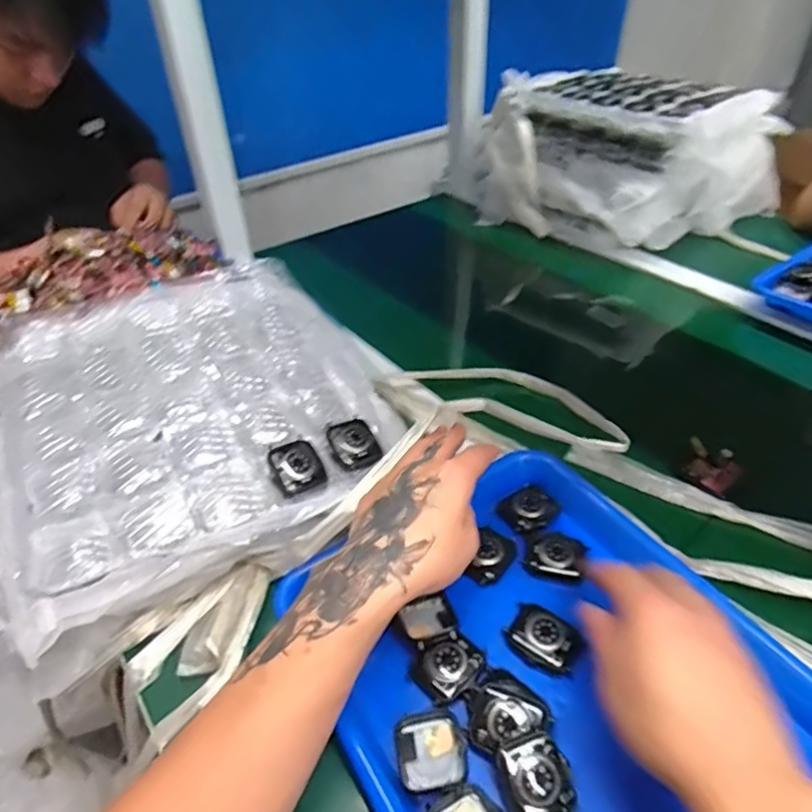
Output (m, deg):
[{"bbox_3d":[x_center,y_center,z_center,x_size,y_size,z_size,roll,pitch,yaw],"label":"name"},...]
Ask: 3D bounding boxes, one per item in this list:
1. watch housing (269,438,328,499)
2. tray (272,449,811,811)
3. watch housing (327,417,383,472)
[{"bbox_3d":[-0.081,0.047,0.433,0.034,0.014,0.046,-22,44,-21],"label":"watch housing"},{"bbox_3d":[0.101,0.175,0.351,0.258,0.029,0.325,-24,45,-22],"label":"tray"},{"bbox_3d":[-0.040,0.029,0.450,0.033,0.010,0.045,-18,43,-17],"label":"watch housing"}]

